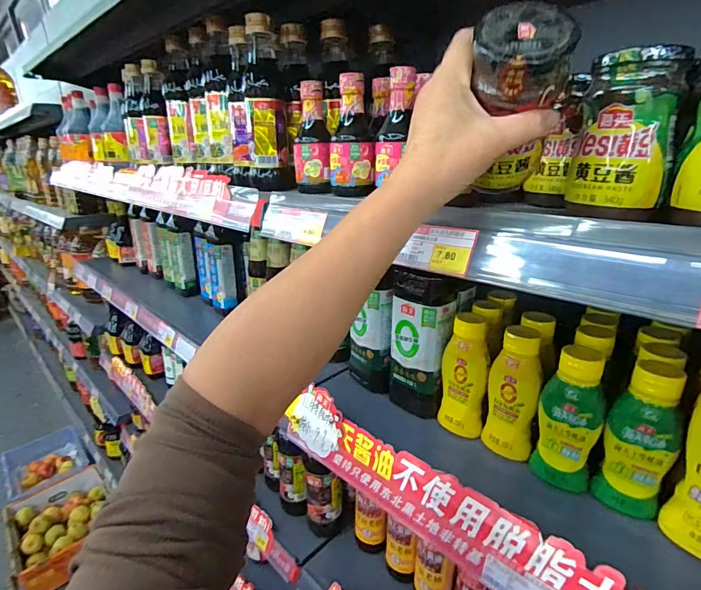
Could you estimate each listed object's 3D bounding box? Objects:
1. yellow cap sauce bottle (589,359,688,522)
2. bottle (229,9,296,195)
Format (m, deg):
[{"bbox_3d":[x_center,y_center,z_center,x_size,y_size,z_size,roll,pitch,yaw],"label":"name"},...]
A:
[{"bbox_3d":[0.286,0.142,0.399,0.057,0.153,0.045,17,29,40],"label":"yellow cap sauce bottle"},{"bbox_3d":[-0.142,-0.281,0.613,0.093,0.219,0.102,-9,23,-15],"label":"bottle"}]

